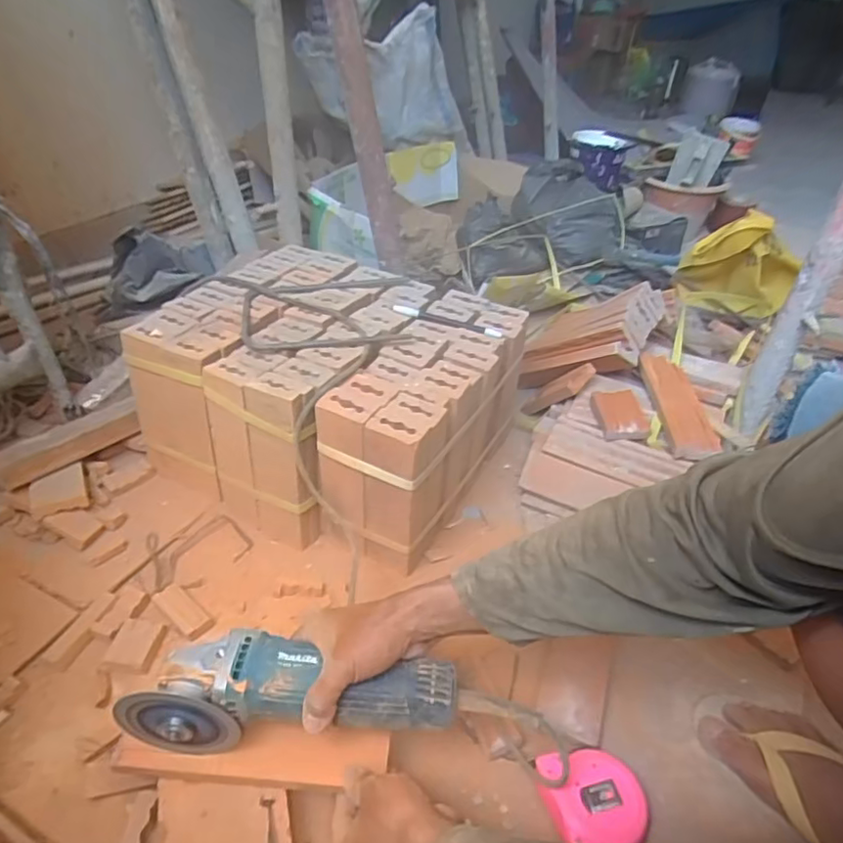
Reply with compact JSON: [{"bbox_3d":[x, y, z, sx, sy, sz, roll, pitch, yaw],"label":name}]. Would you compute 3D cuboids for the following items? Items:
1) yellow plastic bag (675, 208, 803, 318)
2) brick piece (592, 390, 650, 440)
[{"bbox_3d":[0.613,-0.299,1.146,0.204,0.217,0.138,18,40,18],"label":"yellow plastic bag"},{"bbox_3d":[0.288,-0.008,0.862,0.066,0.023,0.077,-9,60,3],"label":"brick piece"}]

